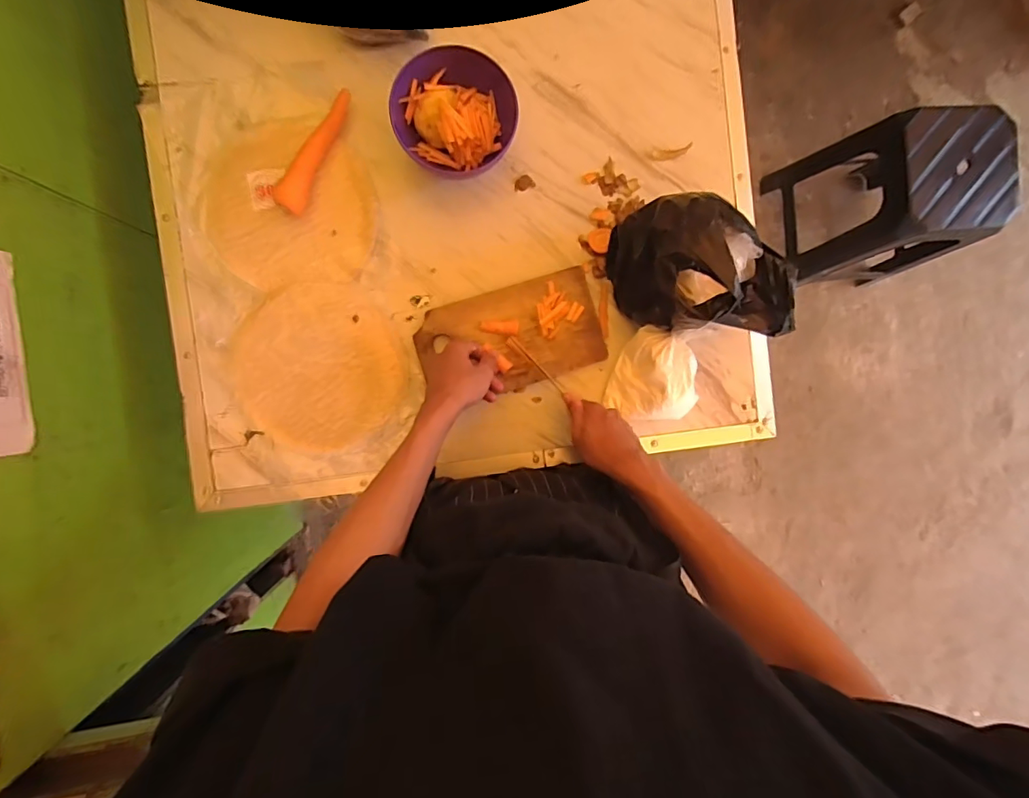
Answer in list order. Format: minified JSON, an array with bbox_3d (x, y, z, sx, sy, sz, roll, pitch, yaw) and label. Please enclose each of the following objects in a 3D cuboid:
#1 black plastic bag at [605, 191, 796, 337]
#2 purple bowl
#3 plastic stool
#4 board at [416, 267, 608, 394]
[{"bbox_3d":[0.227,-0.155,0.605,0.180,0.185,0.152,-4,92,-5],"label":"black plastic bag"},{"bbox_3d":[-0.073,-0.364,0.633,0.150,0.070,0.143,0,91,-5],"label":"purple bowl"},{"bbox_3d":[0.913,-0.490,1.257,0.327,0.456,0.314,-4,92,-5],"label":"plastic stool"},{"bbox_3d":[0.003,-0.083,0.665,0.229,0.017,0.132,-18,93,-4],"label":"board"}]

